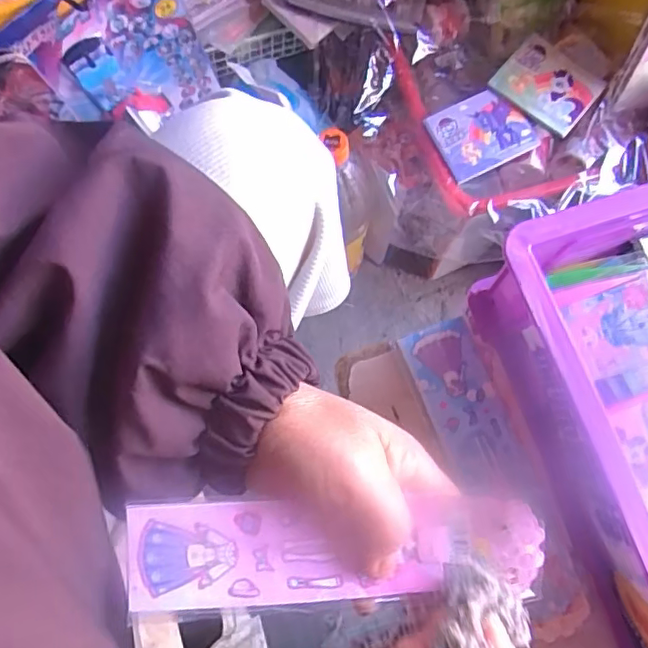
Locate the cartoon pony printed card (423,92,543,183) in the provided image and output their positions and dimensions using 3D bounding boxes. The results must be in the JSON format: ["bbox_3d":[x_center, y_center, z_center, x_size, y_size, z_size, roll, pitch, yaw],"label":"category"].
[{"bbox_3d":[0.152,-0.183,0.554,0.088,0.014,0.070,-24,77,-6],"label":"cartoon pony printed card"}]

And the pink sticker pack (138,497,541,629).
[{"bbox_3d":[0.004,0.098,0.247,0.174,0.010,0.045,-3,85,-2],"label":"pink sticker pack"}]

